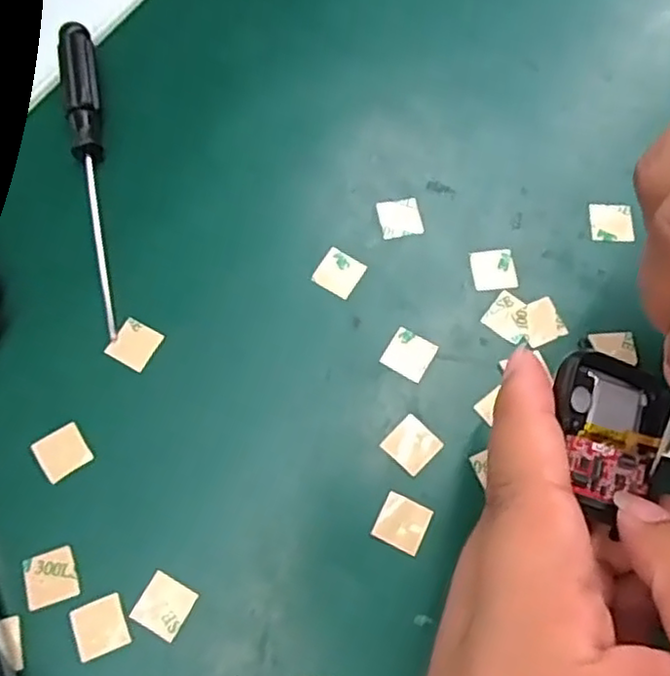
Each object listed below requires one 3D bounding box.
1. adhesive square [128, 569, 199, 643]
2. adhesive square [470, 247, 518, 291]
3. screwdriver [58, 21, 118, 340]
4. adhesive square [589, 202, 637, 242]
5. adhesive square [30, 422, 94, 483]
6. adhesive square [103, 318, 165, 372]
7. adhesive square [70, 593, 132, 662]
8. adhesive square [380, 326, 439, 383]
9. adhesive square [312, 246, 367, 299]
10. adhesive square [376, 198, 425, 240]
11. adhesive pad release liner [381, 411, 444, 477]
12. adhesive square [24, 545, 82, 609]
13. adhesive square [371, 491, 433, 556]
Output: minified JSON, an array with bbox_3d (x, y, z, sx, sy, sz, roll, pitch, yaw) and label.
[{"bbox_3d":[-0.052,0.081,0.205,0.015,0.004,0.015,27,72,10],"label":"adhesive square"},{"bbox_3d":[0.058,-0.025,0.244,0.016,0.004,0.016,-5,69,-2],"label":"adhesive square"},{"bbox_3d":[-0.092,-0.064,0.253,0.013,0.013,0.130,-12,69,-4],"label":"screwdriver"},{"bbox_3d":[0.103,-0.043,0.252,0.016,0.004,0.016,3,70,1],"label":"adhesive square"},{"bbox_3d":[-0.089,0.037,0.220,0.016,0.004,0.015,-34,73,-12],"label":"adhesive square"},{"bbox_3d":[-0.070,0.002,0.234,0.015,0.004,0.015,27,72,10],"label":"adhesive square"},{"bbox_3d":[-0.071,0.086,0.203,0.015,0.004,0.015,-20,70,-7],"label":"adhesive square"},{"bbox_3d":[0.026,0.006,0.234,0.015,0.004,0.015,29,74,12],"label":"adhesive square"},{"bbox_3d":[0.002,-0.024,0.244,0.015,0.004,0.015,29,72,11],"label":"adhesive square"},{"bbox_3d":[0.024,-0.046,0.252,0.015,0.004,0.016,-10,69,-4],"label":"adhesive square"},{"bbox_3d":[0.025,0.034,0.221,0.015,0.004,0.015,42,75,15],"label":"adhesive pad release liner"},{"bbox_3d":[-0.088,0.073,0.208,0.015,0.004,0.016,-19,70,-7],"label":"adhesive square"},{"bbox_3d":[0.021,0.058,0.213,0.015,0.004,0.015,24,71,9],"label":"adhesive square"}]

